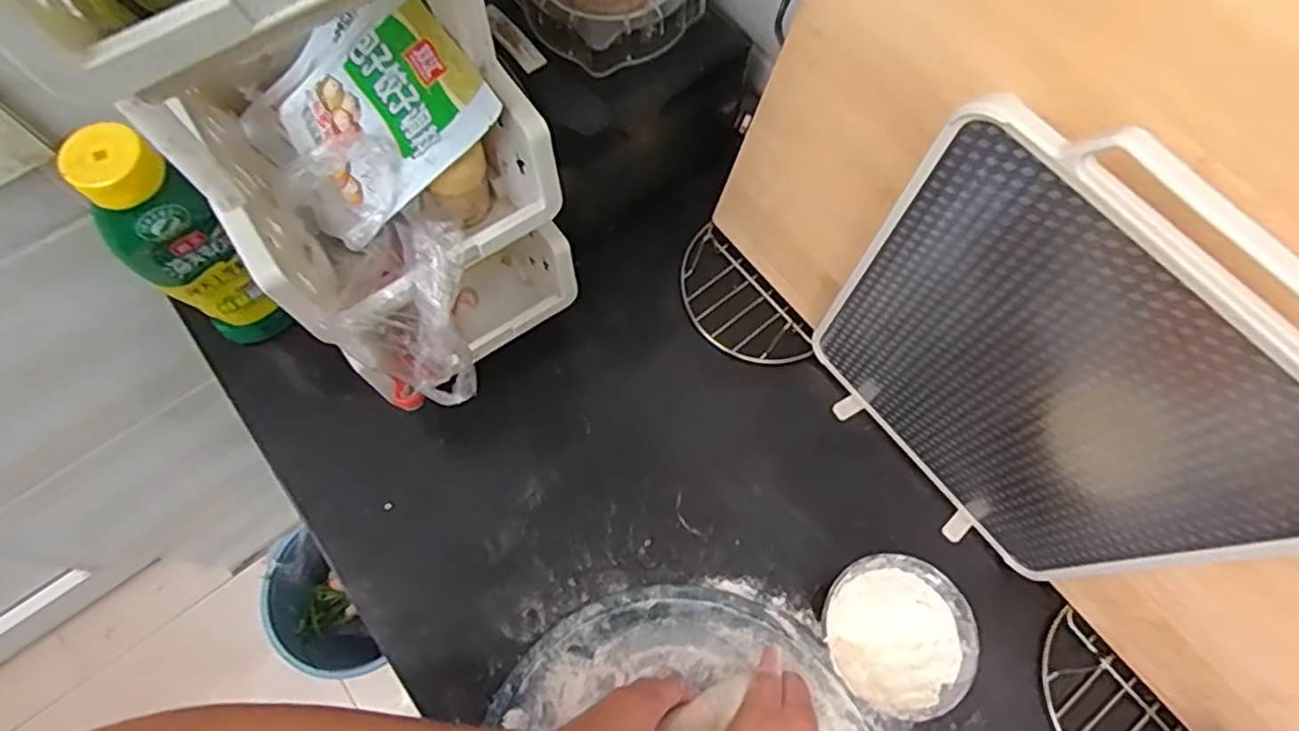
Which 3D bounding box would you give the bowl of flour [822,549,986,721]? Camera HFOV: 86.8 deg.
[{"bbox_3d":[0.200,0.221,0.568,0.114,0.050,0.117,1,69,-2],"label":"bowl of flour"}]

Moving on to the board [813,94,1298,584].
[{"bbox_3d":[0.253,0.017,0.467,0.018,0.382,0.280,-37,74,-14],"label":"board"}]

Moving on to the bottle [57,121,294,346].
[{"bbox_3d":[-0.369,-0.092,0.562,0.088,0.234,0.054,-35,74,-14],"label":"bottle"}]

